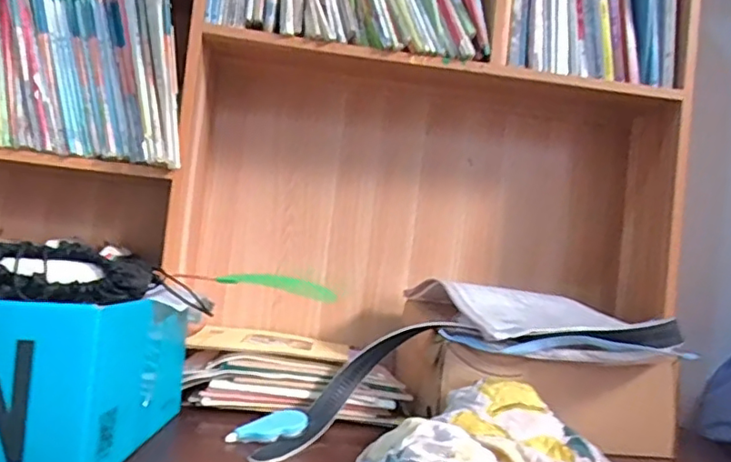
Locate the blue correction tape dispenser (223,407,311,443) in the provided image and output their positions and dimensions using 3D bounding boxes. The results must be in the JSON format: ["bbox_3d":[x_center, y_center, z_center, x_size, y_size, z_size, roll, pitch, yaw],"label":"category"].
[{"bbox_3d":[-0.117,0.238,0.691,0.096,0.015,0.036,-4,47,-27],"label":"blue correction tape dispenser"}]

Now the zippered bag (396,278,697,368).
[{"bbox_3d":[0.251,0.130,0.819,0.340,0.079,0.240,6,-3,9],"label":"zippered bag"}]

